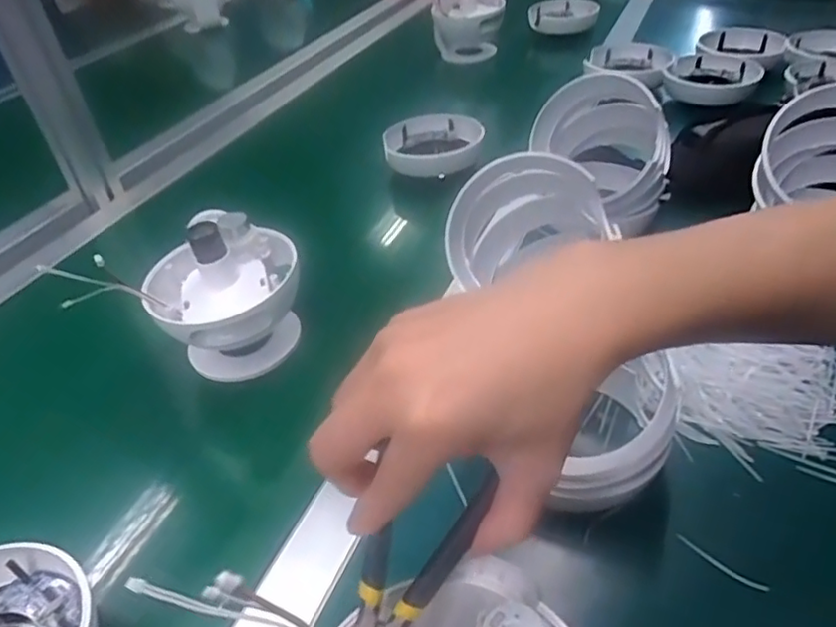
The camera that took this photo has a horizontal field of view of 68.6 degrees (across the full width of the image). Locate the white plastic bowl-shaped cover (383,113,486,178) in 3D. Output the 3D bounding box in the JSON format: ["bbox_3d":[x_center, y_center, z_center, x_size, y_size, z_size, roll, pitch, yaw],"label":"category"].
[{"bbox_3d":[0.020,-0.201,0.737,0.117,0.038,0.117,-7,38,-2],"label":"white plastic bowl-shaped cover"}]

